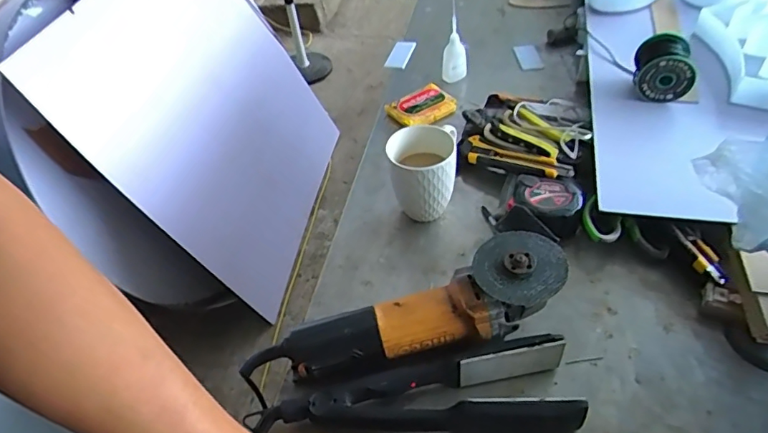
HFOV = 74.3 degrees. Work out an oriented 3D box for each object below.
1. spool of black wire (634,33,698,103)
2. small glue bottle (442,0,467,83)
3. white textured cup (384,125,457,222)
[{"bbox_3d":[0.394,-0.209,0.715,0.072,0.067,0.065,5,47,16],"label":"spool of black wire"},{"bbox_3d":[0.120,-0.304,0.846,0.028,0.193,0.052,18,52,26],"label":"small glue bottle"},{"bbox_3d":[0.050,-0.051,0.649,0.083,0.111,0.094,0,45,8],"label":"white textured cup"}]

